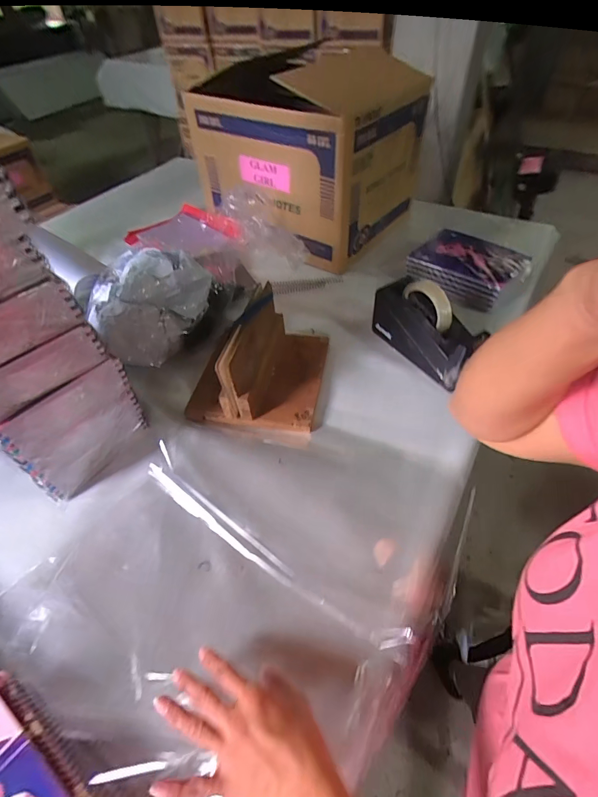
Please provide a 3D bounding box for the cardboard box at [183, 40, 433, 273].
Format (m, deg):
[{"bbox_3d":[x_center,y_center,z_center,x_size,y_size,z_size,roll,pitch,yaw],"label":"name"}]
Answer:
[{"bbox_3d":[0.015,-0.556,0.919,0.437,0.324,0.349,28,56,24],"label":"cardboard box"}]

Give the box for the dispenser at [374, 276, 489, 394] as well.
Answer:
[{"bbox_3d":[0.211,-0.115,0.651,0.079,0.111,0.193,-22,52,-16],"label":"dispenser"}]

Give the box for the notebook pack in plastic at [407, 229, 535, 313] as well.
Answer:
[{"bbox_3d":[0.350,-0.277,0.821,0.202,0.073,0.167,34,56,28],"label":"notebook pack in plastic"}]

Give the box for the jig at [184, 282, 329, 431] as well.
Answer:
[{"bbox_3d":[-0.059,-0.070,0.623,0.193,0.127,0.218,9,48,9],"label":"jig"}]

